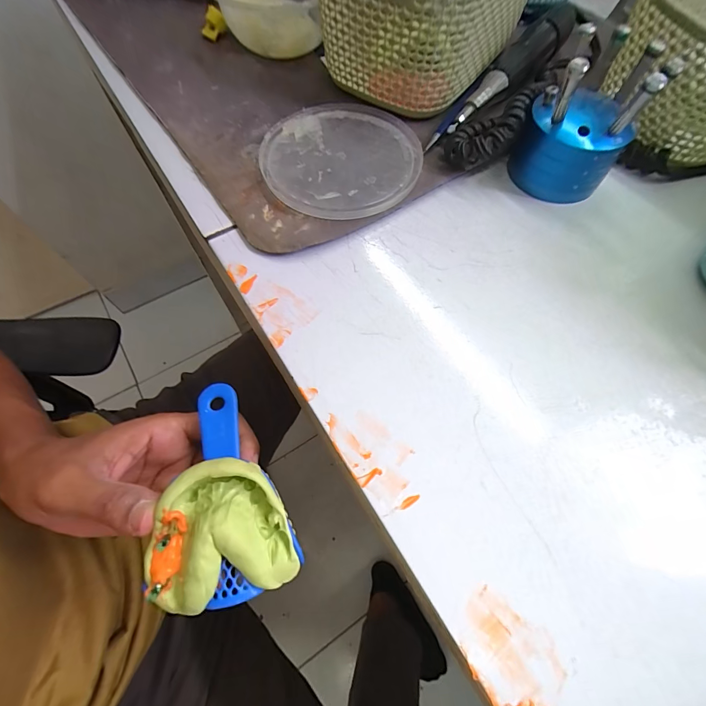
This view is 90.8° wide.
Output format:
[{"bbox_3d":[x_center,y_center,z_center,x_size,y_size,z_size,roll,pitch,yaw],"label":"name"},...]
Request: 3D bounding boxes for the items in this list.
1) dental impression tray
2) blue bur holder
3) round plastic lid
[{"bbox_3d":[-0.071,0.065,0.172,0.064,0.023,0.104,-18,67,-7],"label":"dental impression tray"},{"bbox_3d":[0.133,-0.135,0.203,0.058,0.070,0.059,36,70,15],"label":"blue bur holder"},{"bbox_3d":[-0.008,-0.132,0.233,0.102,0.009,0.104,0,66,1],"label":"round plastic lid"}]

